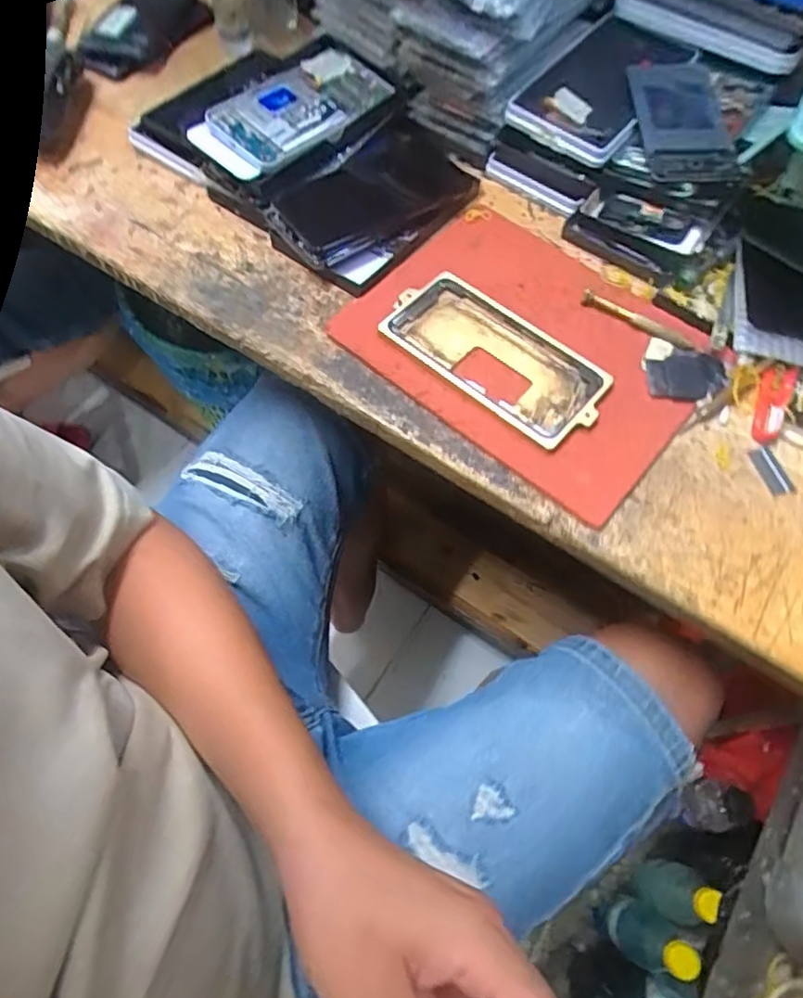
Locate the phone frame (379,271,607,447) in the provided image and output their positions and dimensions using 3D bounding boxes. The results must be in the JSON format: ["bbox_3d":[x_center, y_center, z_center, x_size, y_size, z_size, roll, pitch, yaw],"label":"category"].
[{"bbox_3d":[0.070,-0.110,0.462,0.166,0.008,0.084,37,68,16],"label":"phone frame"}]

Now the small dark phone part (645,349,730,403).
[{"bbox_3d":[0.216,-0.094,0.467,0.060,0.006,0.050,7,63,2],"label":"small dark phone part"}]

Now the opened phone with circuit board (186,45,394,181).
[{"bbox_3d":[-0.091,-0.317,0.502,0.082,0.011,0.164,40,70,12],"label":"opened phone with circuit board"}]

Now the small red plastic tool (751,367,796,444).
[{"bbox_3d":[0.274,-0.070,0.452,0.024,0.011,0.062,21,72,7],"label":"small red plastic tool"}]

